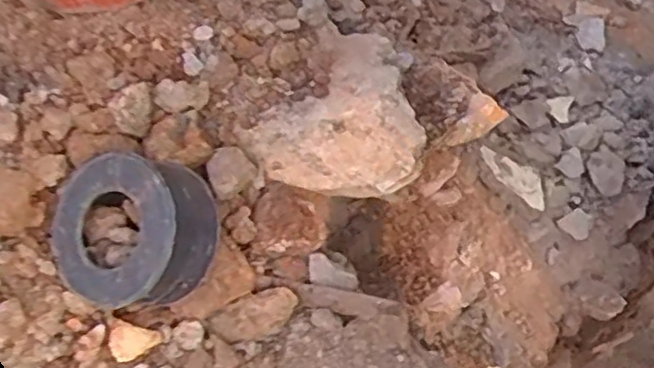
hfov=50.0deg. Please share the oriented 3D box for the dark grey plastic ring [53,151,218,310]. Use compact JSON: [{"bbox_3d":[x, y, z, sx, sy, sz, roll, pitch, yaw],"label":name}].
[{"bbox_3d":[-0.107,0.026,0.394,0.085,0.048,0.085,-3,82,25],"label":"dark grey plastic ring"}]

